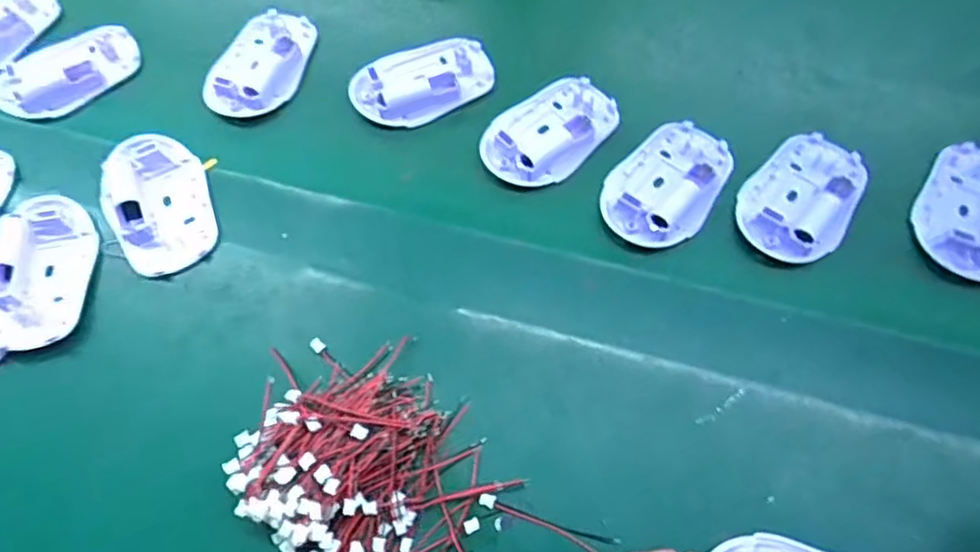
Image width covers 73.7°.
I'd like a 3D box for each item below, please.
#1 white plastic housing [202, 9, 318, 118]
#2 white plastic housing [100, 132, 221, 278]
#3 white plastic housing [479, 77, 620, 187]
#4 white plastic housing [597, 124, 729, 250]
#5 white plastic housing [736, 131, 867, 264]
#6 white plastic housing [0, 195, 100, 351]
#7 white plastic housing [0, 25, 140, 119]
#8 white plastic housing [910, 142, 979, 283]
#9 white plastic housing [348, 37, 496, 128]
[{"bbox_3d":[-0.162,-0.152,0.456,0.064,0.015,0.089,19,68,9],"label":"white plastic housing"},{"bbox_3d":[-0.207,-0.047,0.407,0.061,0.015,0.093,-27,68,-10],"label":"white plastic housing"},{"bbox_3d":[0.038,-0.096,0.425,0.092,0.016,0.063,-38,71,-14],"label":"white plastic housing"},{"bbox_3d":[0.109,-0.059,0.407,0.062,0.017,0.090,32,71,14],"label":"white plastic housing"},{"bbox_3d":[0.191,-0.048,0.399,0.061,0.021,0.088,35,72,15],"label":"white plastic housing"},{"bbox_3d":[-0.269,-0.004,0.390,0.056,0.015,0.094,-6,66,-1],"label":"white plastic housing"},{"bbox_3d":[-0.297,-0.146,0.457,0.095,0.012,0.058,-36,70,-13],"label":"white plastic housing"},{"bbox_3d":[0.288,-0.040,0.384,0.054,0.026,0.085,30,73,12],"label":"white plastic housing"},{"bbox_3d":[-0.047,-0.138,0.446,0.095,0.017,0.066,-18,67,-6],"label":"white plastic housing"}]

